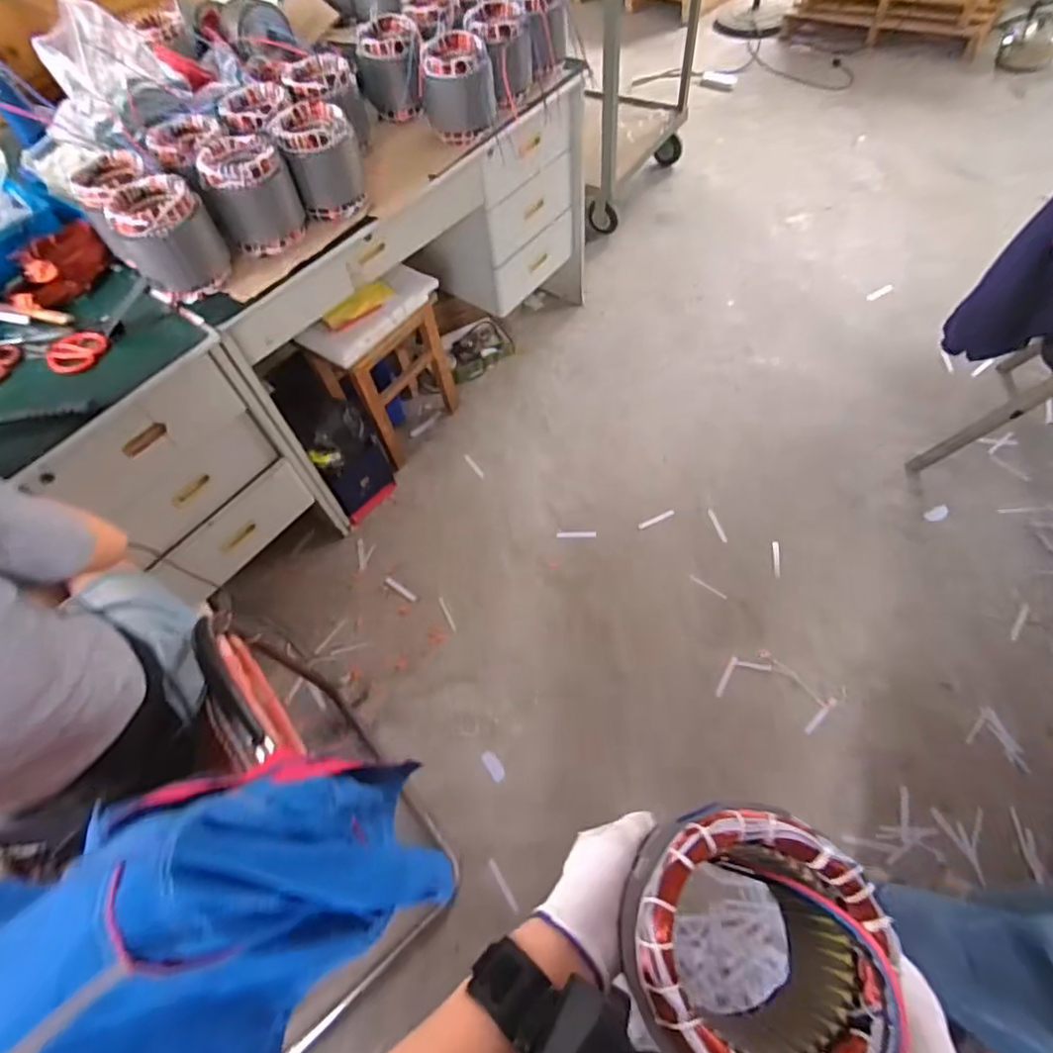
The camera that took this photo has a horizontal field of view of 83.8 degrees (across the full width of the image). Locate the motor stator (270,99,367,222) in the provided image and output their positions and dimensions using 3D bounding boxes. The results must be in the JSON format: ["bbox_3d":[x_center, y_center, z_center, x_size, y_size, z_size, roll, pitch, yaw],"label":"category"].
[{"bbox_3d":[-0.415,-0.751,1.208,0.148,0.160,0.162,-20,58,-6],"label":"motor stator"}]

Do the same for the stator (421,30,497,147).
[{"bbox_3d":[-0.150,-0.991,1.339,0.156,0.178,0.162,-3,58,5],"label":"stator"}]

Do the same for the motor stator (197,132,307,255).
[{"bbox_3d":[-0.539,-0.653,1.157,0.158,0.159,0.166,-23,59,-8],"label":"motor stator"}]

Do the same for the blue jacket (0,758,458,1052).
[{"bbox_3d":[-0.408,0.509,0.608,0.624,0.517,0.220,-41,63,-18],"label":"blue jacket"}]

